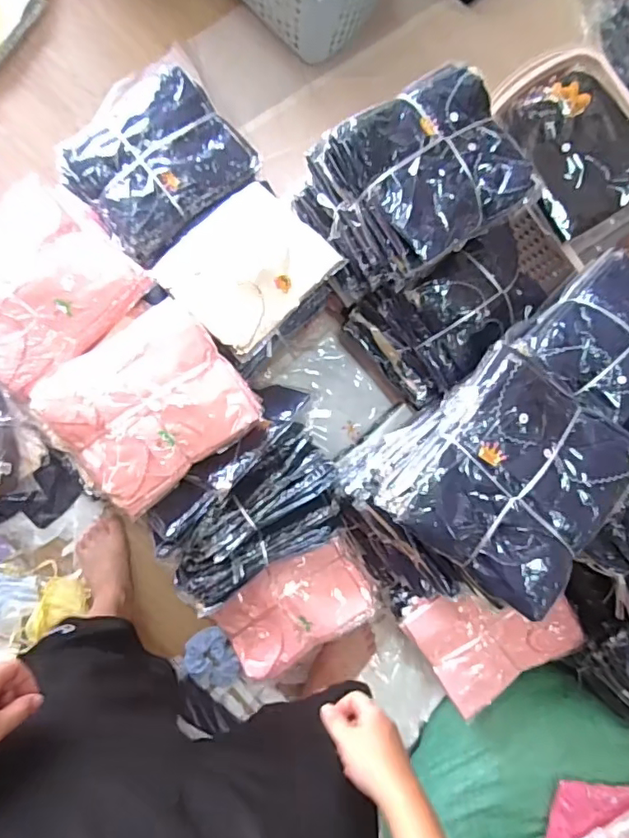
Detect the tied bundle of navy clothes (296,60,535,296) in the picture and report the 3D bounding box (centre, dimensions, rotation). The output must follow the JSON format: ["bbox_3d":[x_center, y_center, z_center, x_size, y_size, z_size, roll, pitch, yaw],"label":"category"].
[{"bbox_3d":[0.165,-0.365,0.879,0.293,0.217,0.242,-29,92,-7],"label":"tied bundle of navy clothes"}]

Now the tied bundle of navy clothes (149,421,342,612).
[{"bbox_3d":[-0.113,0.162,0.930,0.318,0.118,0.225,-29,92,-7],"label":"tied bundle of navy clothes"}]

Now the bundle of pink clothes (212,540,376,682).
[{"bbox_3d":[-0.034,0.353,1.021,0.275,0.046,0.165,-30,92,-7],"label":"bundle of pink clothes"}]

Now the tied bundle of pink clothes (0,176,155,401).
[{"bbox_3d":[-0.448,-0.211,0.859,0.253,0.056,0.293,42,84,-4],"label":"tied bundle of pink clothes"}]

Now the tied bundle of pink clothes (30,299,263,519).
[{"bbox_3d":[-0.257,-0.023,0.849,0.278,0.052,0.251,-38,93,-6],"label":"tied bundle of pink clothes"}]

